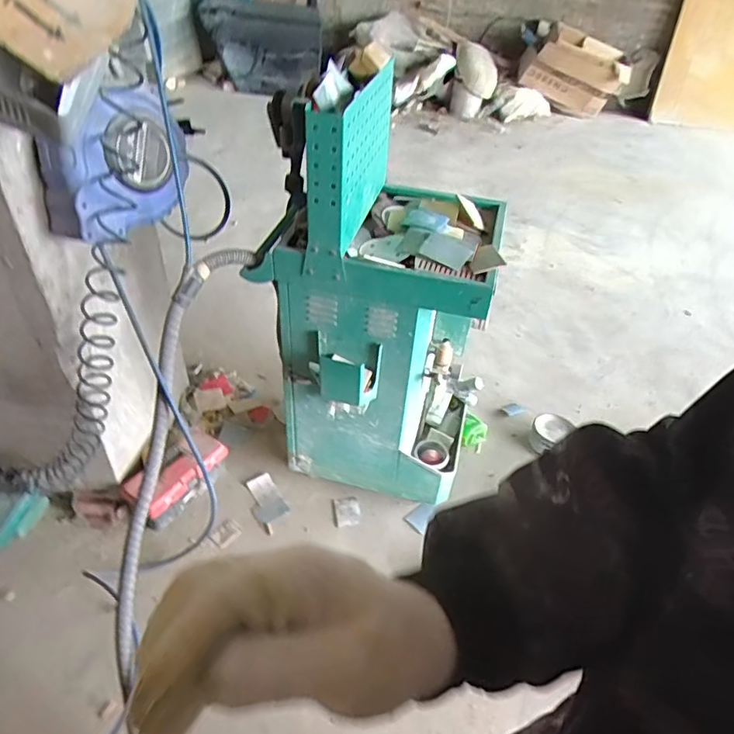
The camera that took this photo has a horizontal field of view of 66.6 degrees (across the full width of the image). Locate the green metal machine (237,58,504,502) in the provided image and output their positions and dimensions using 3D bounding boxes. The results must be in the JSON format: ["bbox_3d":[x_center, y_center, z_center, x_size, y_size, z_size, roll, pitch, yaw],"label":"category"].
[{"bbox_3d":[0.061,-0.139,1.401,0.491,0.982,0.438,9,41,7],"label":"green metal machine"}]

